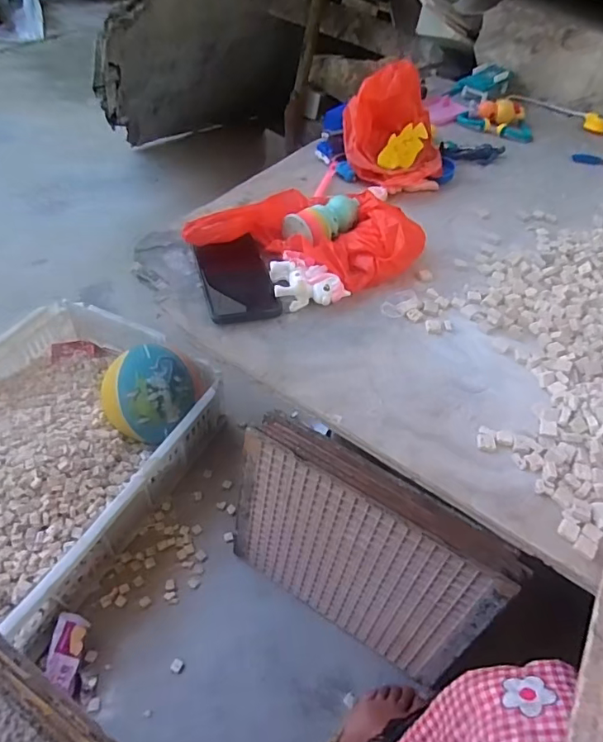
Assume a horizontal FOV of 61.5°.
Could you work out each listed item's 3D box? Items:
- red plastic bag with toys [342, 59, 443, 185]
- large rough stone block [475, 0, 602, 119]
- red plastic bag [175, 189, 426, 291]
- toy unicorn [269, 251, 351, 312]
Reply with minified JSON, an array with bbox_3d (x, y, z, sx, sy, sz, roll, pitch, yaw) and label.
[{"bbox_3d":[0.150,-0.380,0.793,0.160,0.146,0.153,11,49,4],"label":"red plastic bag with toys"},{"bbox_3d":[0.585,-0.619,1.024,0.446,0.166,0.100,27,52,17],"label":"large rough stone block"},{"bbox_3d":[0.015,-0.176,0.655,0.276,0.059,0.166,17,50,9],"label":"red plastic bag"},{"bbox_3d":[0.007,-0.109,0.602,0.083,0.033,0.081,-4,49,-9],"label":"toy unicorn"}]

